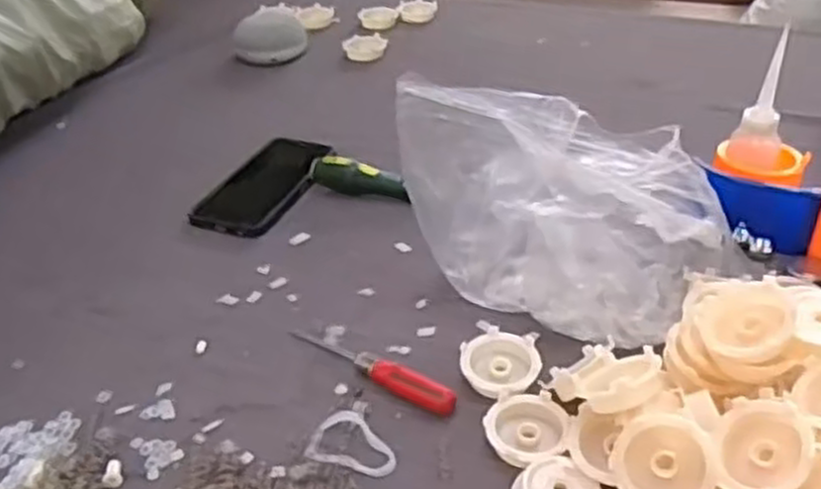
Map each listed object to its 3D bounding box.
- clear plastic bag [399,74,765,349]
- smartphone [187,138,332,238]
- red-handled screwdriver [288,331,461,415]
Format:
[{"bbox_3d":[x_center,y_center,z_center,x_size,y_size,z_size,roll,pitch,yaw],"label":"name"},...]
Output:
[{"bbox_3d":[0.120,-0.028,0.581,0.255,0.152,0.133,10,37,17],"label":"clear plastic bag"},{"bbox_3d":[-0.135,-0.060,0.753,0.071,0.014,0.165,12,37,19],"label":"smartphone"},{"bbox_3d":[-0.030,0.083,0.548,0.141,0.019,0.020,25,43,33],"label":"red-handled screwdriver"}]

